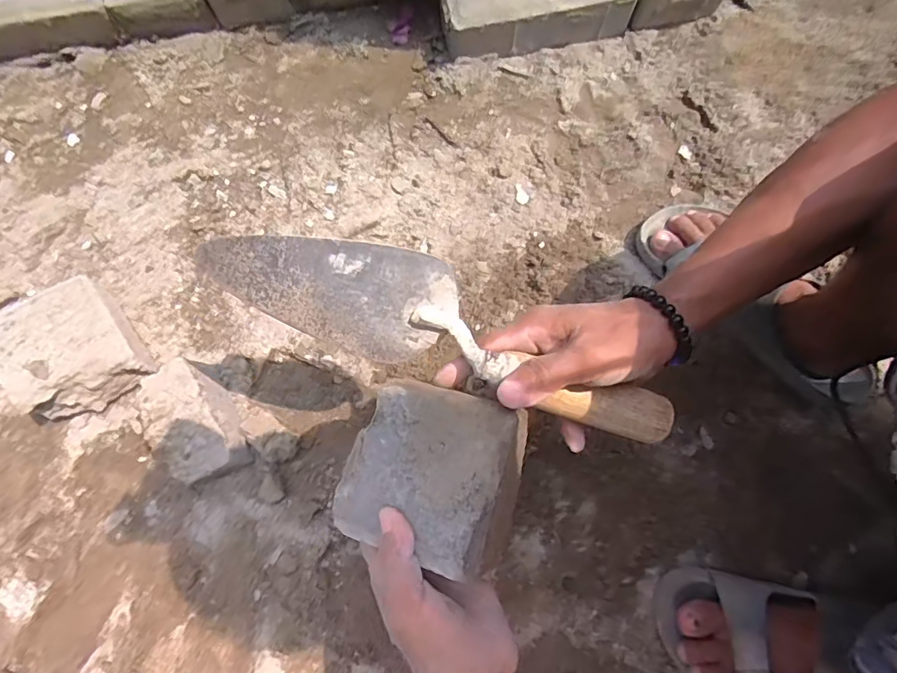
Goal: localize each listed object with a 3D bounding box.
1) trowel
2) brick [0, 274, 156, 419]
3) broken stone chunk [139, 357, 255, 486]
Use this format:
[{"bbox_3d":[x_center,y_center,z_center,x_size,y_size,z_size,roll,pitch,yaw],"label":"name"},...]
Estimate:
[{"bbox_3d":[0.007,0.000,0.335,0.314,0.067,0.061,21,72,-6],"label":"trowel"},{"bbox_3d":[-0.367,0.011,0.497,0.109,0.067,0.111,-31,79,-7],"label":"brick"},{"bbox_3d":[-0.240,0.082,0.477,0.067,0.073,0.101,-27,78,-7],"label":"broken stone chunk"}]

